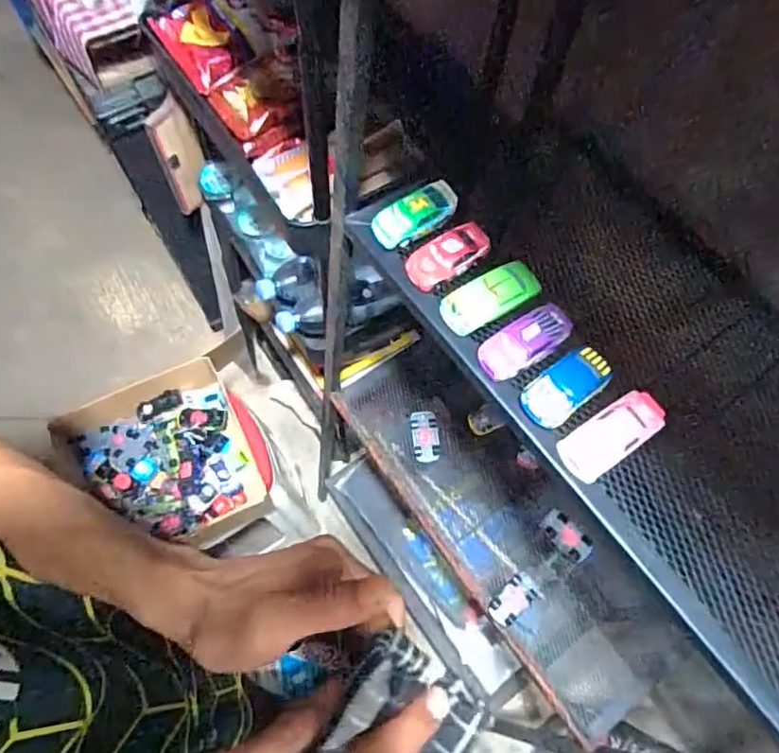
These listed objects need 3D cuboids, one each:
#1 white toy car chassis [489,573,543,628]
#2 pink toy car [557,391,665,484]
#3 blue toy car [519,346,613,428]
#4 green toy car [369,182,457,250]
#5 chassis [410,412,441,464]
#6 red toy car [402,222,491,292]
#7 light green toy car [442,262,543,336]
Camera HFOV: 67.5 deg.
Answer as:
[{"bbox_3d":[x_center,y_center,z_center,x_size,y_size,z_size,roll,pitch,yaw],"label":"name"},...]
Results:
[{"bbox_3d":[0.159,0.286,0.747,0.070,0.015,0.039,-34,72,-16],"label":"white toy car chassis"},{"bbox_3d":[0.166,0.043,0.432,0.083,0.017,0.035,-30,71,-15],"label":"pink toy car"},{"bbox_3d":[0.138,0.007,0.446,0.075,0.017,0.035,-33,71,-16],"label":"blue toy car"},{"bbox_3d":[0.023,-0.141,0.506,0.078,0.024,0.034,-30,70,-14],"label":"green toy car"},{"bbox_3d":[0.051,0.086,0.842,0.038,0.019,0.076,-5,66,-5],"label":"chassis"},{"bbox_3d":[0.050,-0.102,0.492,0.074,0.018,0.035,-28,70,-14],"label":"red toy car"},{"bbox_3d":[0.086,-0.066,0.477,0.089,0.025,0.035,-30,71,-15],"label":"light green toy car"}]

